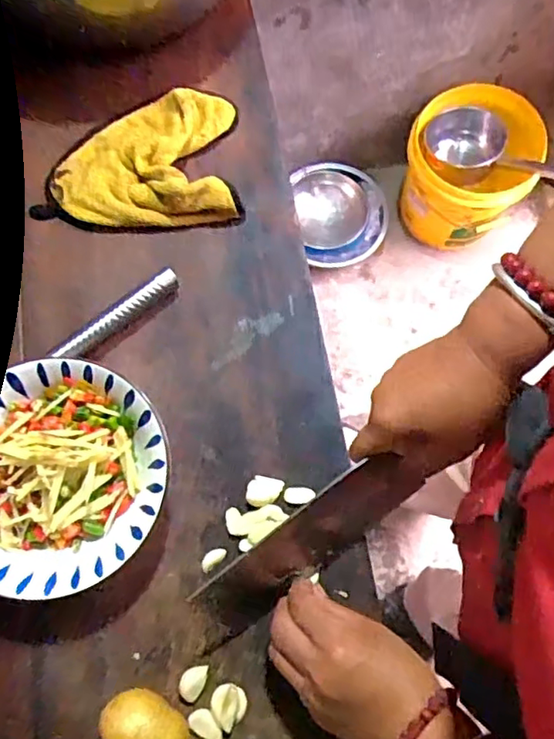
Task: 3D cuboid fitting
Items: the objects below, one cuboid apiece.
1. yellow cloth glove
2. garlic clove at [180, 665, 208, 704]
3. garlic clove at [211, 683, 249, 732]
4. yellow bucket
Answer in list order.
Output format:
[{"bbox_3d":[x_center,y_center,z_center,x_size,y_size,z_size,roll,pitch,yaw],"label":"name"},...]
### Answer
[{"bbox_3d":[-0.132,-0.201,0.559,0.182,0.037,0.142,-5,72,0],"label":"yellow cloth glove"},{"bbox_3d":[-0.065,0.241,0.453,0.019,0.008,0.027,26,75,9],"label":"garlic clove"},{"bbox_3d":[-0.037,0.255,0.445,0.028,0.012,0.027,-1,72,2],"label":"garlic clove"},{"bbox_3d":[0.419,-0.435,1.310,0.269,0.249,0.290,25,75,9],"label":"yellow bucket"}]

